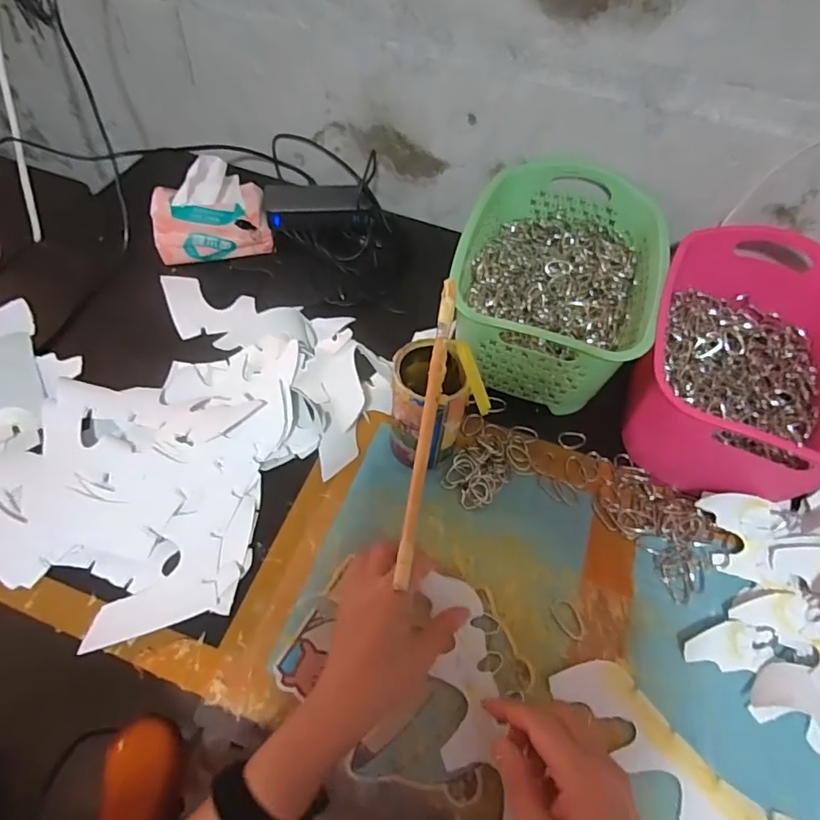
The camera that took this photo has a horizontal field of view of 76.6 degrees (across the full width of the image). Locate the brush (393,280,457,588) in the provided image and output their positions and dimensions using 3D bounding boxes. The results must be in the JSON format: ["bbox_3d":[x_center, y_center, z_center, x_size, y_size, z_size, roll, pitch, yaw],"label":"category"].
[{"bbox_3d":[0.016,-0.004,0.391,0.012,0.007,0.261,9,57,2],"label":"brush"}]

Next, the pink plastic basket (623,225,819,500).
[{"bbox_3d":[0.332,-0.054,0.515,0.197,0.116,0.283,27,60,13],"label":"pink plastic basket"}]

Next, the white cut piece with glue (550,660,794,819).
[{"bbox_3d":[0.206,0.274,0.370,0.077,0.009,0.225,-30,65,-19],"label":"white cut piece with glue"}]

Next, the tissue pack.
[{"bbox_3d":[-0.246,-0.247,0.634,0.131,0.070,0.117,-13,60,-12],"label":"tissue pack"}]

